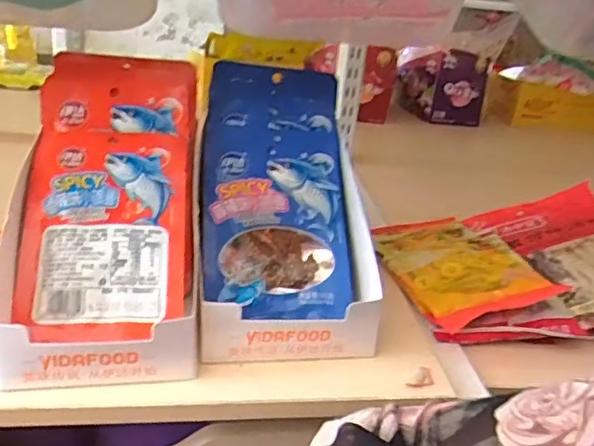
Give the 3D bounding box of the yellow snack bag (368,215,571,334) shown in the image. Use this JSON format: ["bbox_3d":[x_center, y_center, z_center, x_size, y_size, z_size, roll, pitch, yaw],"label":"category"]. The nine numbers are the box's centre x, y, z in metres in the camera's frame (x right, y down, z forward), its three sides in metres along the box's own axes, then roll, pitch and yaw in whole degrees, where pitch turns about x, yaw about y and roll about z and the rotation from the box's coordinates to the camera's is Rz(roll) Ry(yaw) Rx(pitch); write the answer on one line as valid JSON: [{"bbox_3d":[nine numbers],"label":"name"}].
[{"bbox_3d":[0.144,0.034,0.535,0.124,0.026,0.156,-1,25,-16],"label":"yellow snack bag"}]

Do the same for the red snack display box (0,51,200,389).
[{"bbox_3d":[-0.137,-0.016,0.436,0.132,0.062,0.263,2,60,-9],"label":"red snack display box"}]

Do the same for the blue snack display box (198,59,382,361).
[{"bbox_3d":[-0.009,-0.022,0.475,0.130,0.053,0.261,1,57,-11],"label":"blue snack display box"}]

